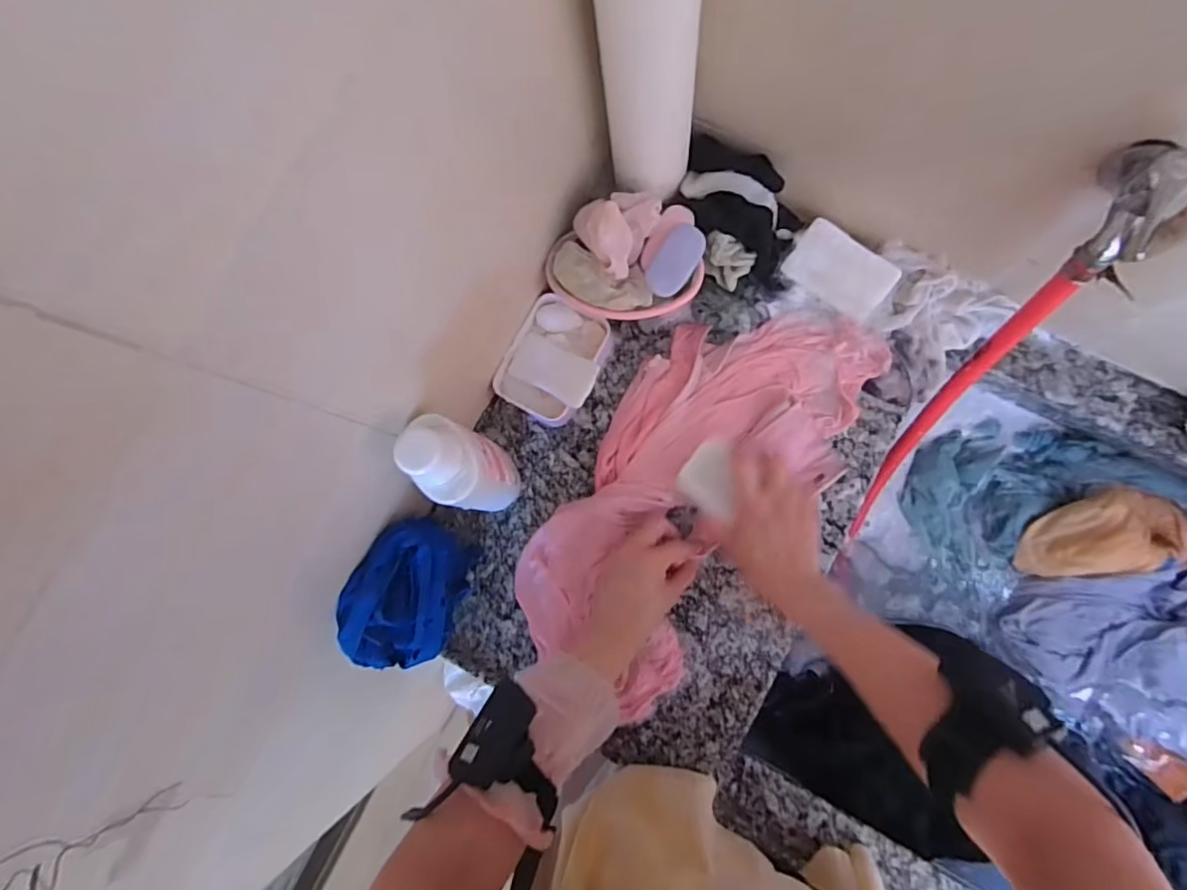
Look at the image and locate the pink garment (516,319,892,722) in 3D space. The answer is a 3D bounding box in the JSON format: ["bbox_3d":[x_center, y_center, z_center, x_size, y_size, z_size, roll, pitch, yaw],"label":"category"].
[{"bbox_3d":[0.107,0.035,0.615,0.229,0.039,0.442,41,84,10],"label":"pink garment"}]

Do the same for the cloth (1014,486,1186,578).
[{"bbox_3d":[0.580,0.097,0.666,0.177,0.043,0.090,-6,82,6],"label":"cloth"}]

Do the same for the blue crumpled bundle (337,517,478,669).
[{"bbox_3d":[-0.177,0.145,0.590,0.091,0.106,0.135,12,84,8],"label":"blue crumpled bundle"}]

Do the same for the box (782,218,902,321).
[{"bbox_3d":[0.253,-0.180,0.602,0.103,0.019,0.058,35,88,9],"label":"box"}]

